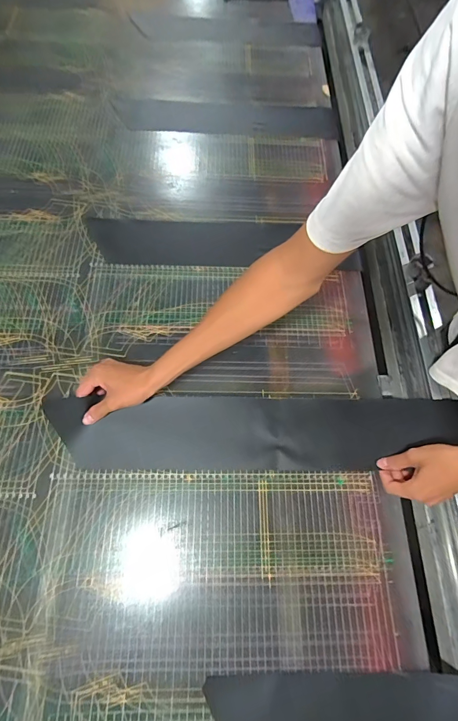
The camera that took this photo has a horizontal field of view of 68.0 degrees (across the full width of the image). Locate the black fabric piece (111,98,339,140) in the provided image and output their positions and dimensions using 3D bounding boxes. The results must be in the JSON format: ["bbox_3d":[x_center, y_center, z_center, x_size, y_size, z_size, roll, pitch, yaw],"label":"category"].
[{"bbox_3d":[0.001,-0.603,0.838,0.526,0.035,0.132,-3,69,-3],"label":"black fabric piece"}]

